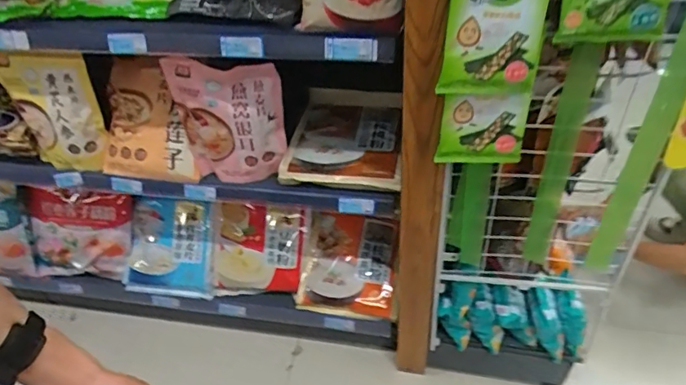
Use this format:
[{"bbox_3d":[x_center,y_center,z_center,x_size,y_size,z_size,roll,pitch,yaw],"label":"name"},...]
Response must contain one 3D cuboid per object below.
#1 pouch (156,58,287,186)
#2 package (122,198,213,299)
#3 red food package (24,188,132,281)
[{"bbox_3d":[-0.260,-0.160,1.166,0.241,0.291,0.069,6,42,12],"label":"pouch"},{"bbox_3d":[-0.522,0.168,1.526,0.276,0.286,0.024,3,-2,11],"label":"package"},{"bbox_3d":[-0.810,0.125,1.563,0.318,0.292,0.055,3,12,5],"label":"red food package"}]

